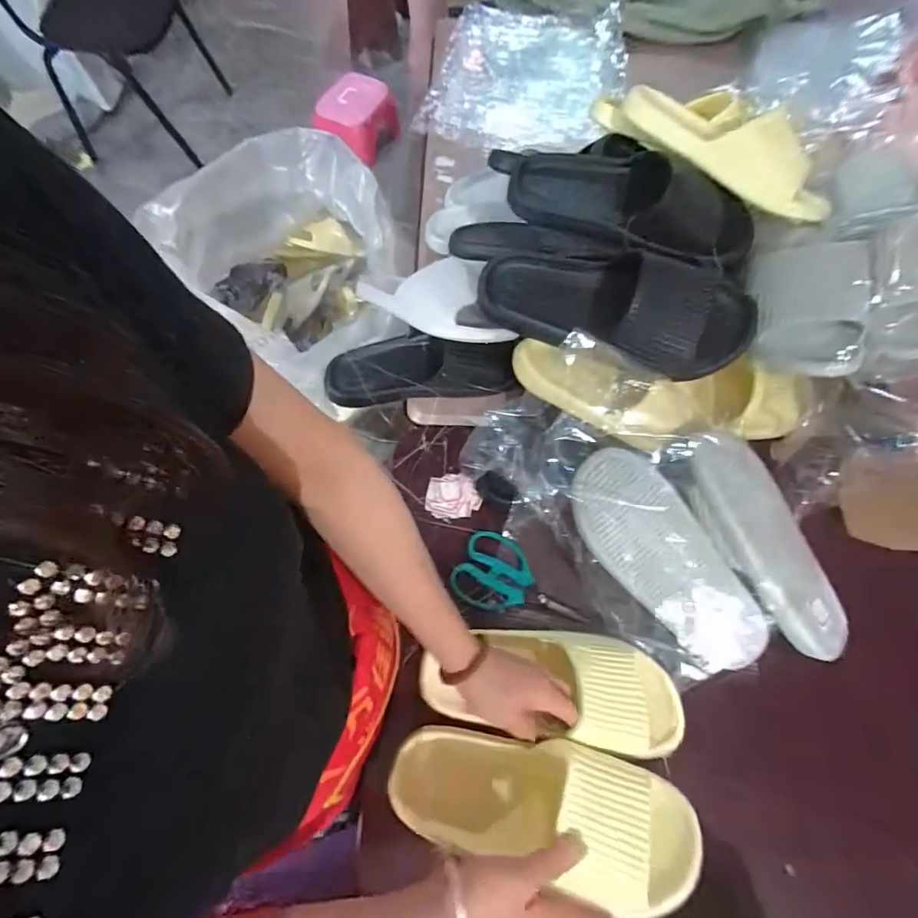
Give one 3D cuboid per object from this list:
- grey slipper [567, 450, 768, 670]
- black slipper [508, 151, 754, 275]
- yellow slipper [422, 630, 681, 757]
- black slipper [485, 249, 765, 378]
[{"bbox_3d":[0.221,0.109,0.484,0.101,0.055,0.264,-39,90,-15],"label":"grey slipper"},{"bbox_3d":[0.191,-0.285,0.518,0.267,0.062,0.111,33,71,12],"label":"black slipper"},{"bbox_3d":[0.094,0.218,0.447,0.256,0.058,0.098,9,67,-1],"label":"yellow slipper"},{"bbox_3d":[0.156,-0.165,0.484,0.280,0.061,0.107,20,100,17],"label":"black slipper"}]

